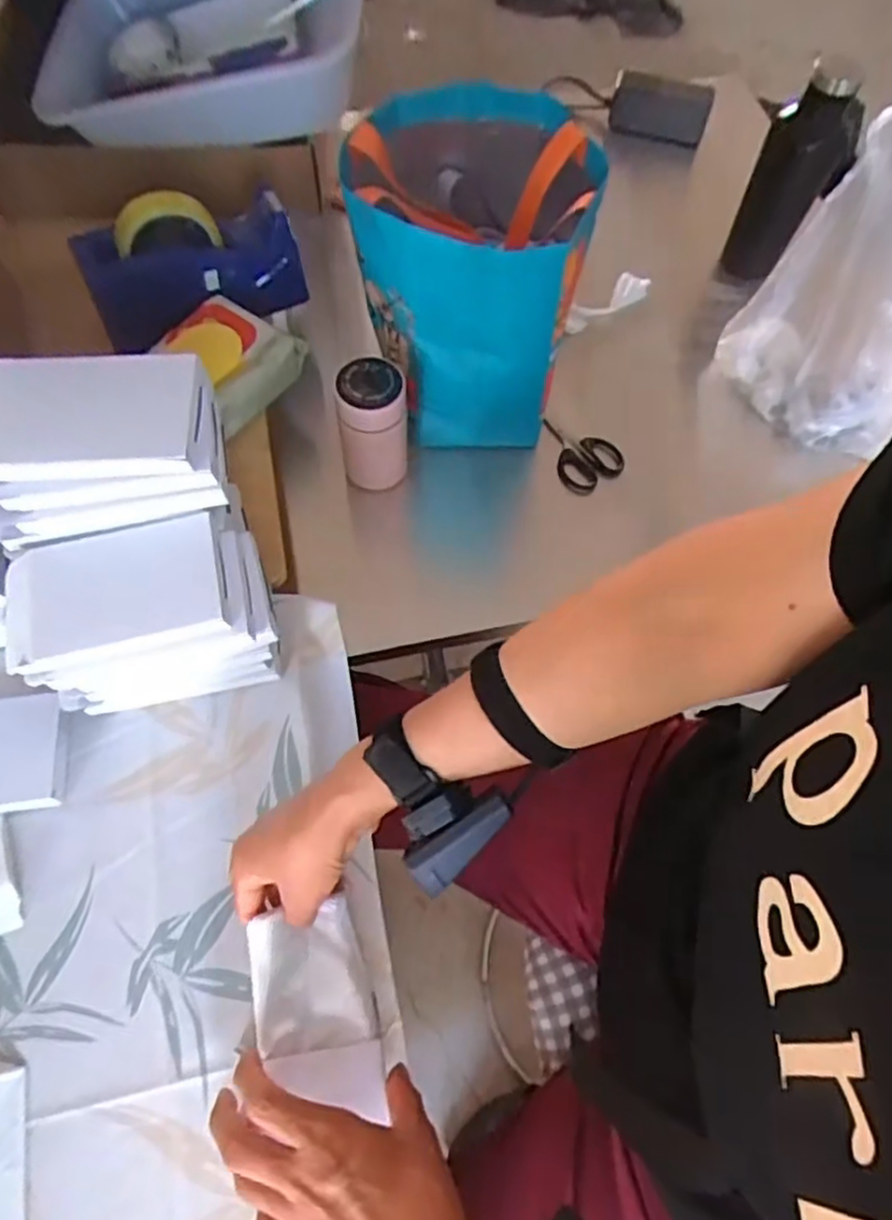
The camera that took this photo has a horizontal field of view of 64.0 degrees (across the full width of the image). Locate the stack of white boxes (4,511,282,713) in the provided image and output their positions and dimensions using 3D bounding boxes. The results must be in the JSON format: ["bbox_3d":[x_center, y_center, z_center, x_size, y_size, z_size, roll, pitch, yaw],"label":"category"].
[{"bbox_3d":[-0.216,0.011,0.538,0.166,0.125,0.099,-15,67,-9],"label":"stack of white boxes"}]

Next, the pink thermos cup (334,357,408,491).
[{"bbox_3d":[-0.068,-0.175,0.682,0.061,0.123,0.057,1,65,-2],"label":"pink thermos cup"}]

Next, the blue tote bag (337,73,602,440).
[{"bbox_3d":[0.020,-0.324,0.687,0.208,0.229,0.227,13,66,4],"label":"blue tote bag"}]

